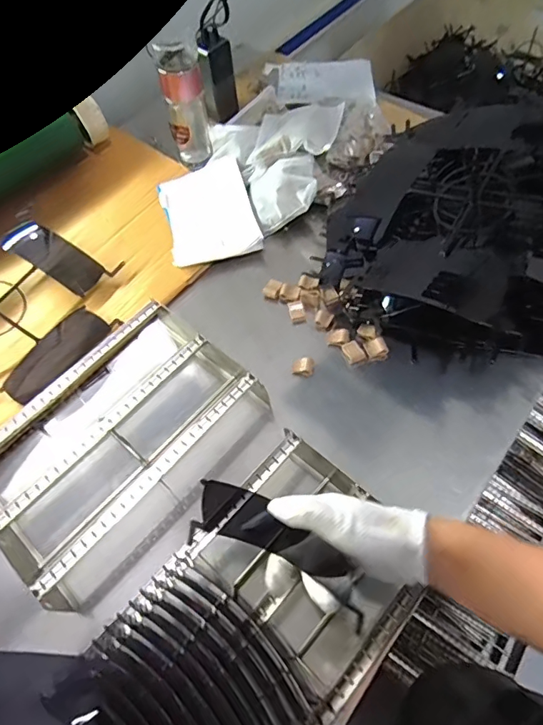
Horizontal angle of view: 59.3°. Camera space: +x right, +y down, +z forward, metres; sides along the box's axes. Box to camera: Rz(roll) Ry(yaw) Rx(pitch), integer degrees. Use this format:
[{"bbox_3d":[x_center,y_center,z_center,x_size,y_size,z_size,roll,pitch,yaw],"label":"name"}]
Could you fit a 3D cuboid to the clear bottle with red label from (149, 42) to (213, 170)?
[{"bbox_3d":[-0.136,-0.404,0.771,0.062,0.192,0.062,-9,59,-1],"label":"clear bottle with red label"}]

